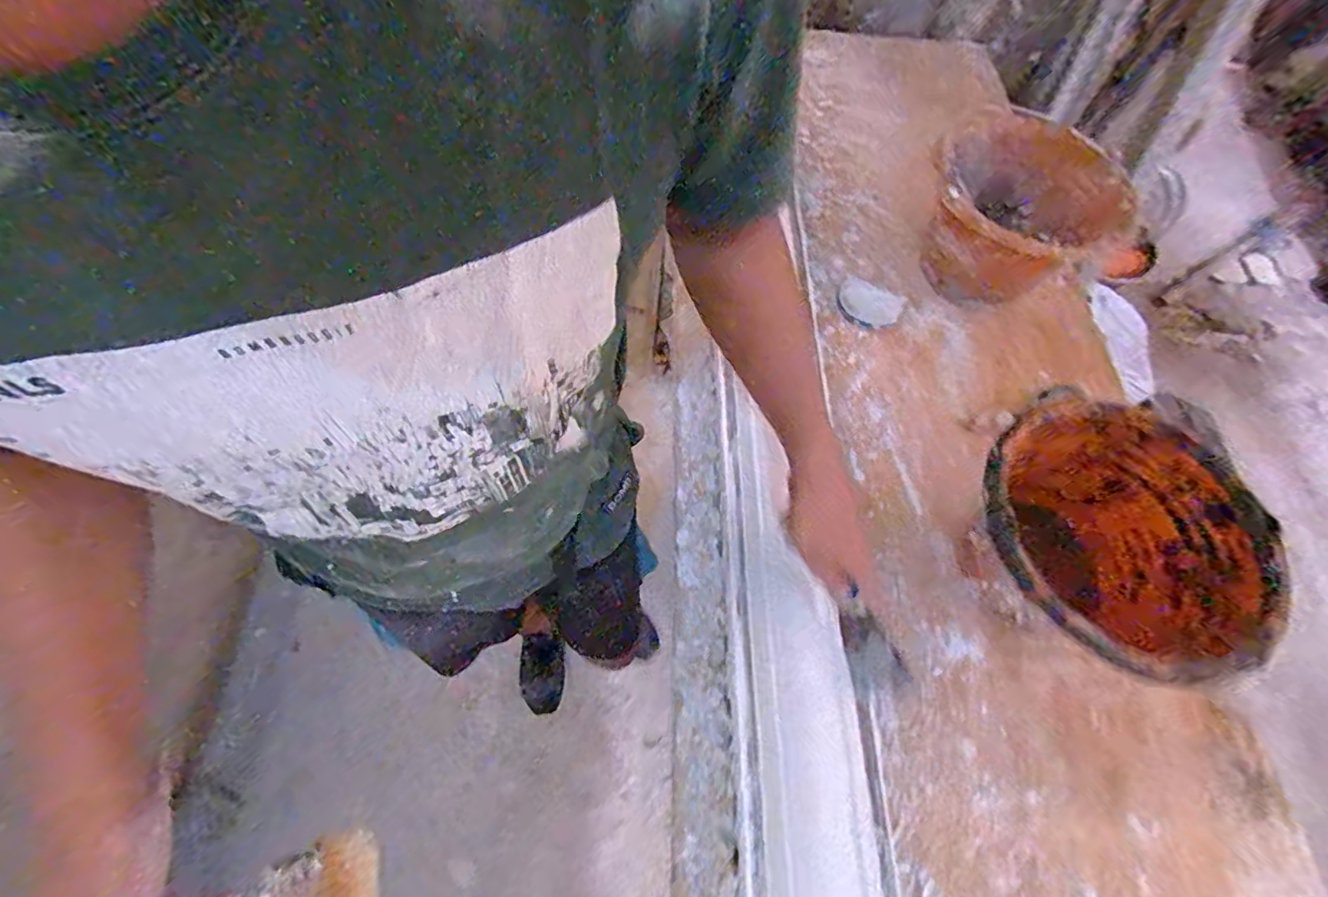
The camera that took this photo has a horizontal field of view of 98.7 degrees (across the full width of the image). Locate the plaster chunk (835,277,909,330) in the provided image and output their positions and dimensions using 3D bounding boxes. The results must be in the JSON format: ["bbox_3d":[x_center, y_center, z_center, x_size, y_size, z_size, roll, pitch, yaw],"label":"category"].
[{"bbox_3d":[0.285,-0.202,0.799,0.090,0.016,0.067,31,66,11],"label":"plaster chunk"}]

